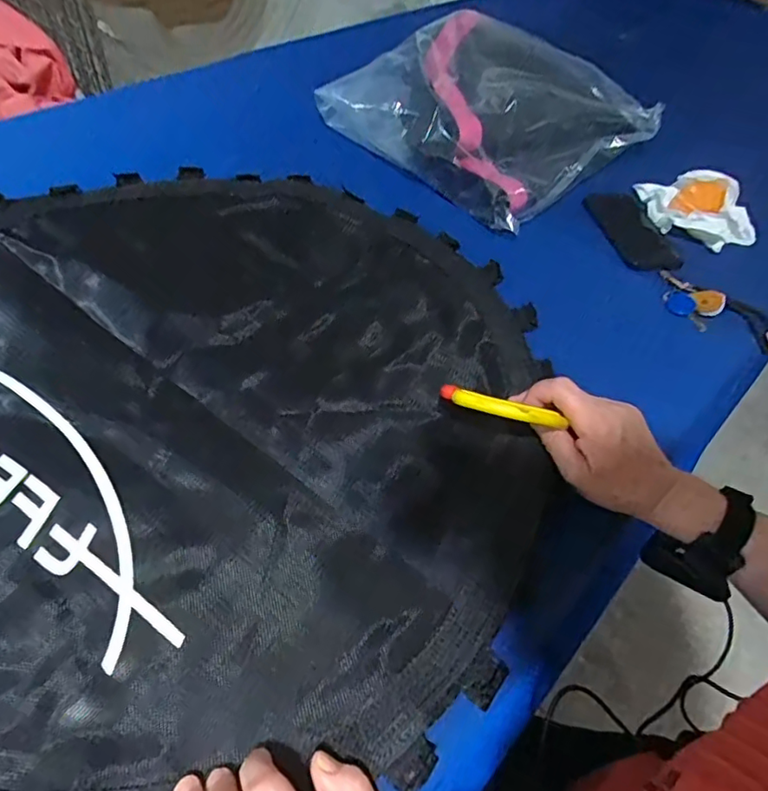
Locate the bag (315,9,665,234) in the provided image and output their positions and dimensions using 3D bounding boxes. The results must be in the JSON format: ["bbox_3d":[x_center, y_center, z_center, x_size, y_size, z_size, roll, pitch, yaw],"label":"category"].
[{"bbox_3d":[0.163,-0.439,0.829,0.361,0.136,0.385,-33,61,-27],"label":"bag"}]

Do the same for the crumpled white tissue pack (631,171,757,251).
[{"bbox_3d":[0.423,-0.252,0.738,0.165,0.061,0.086,25,54,14],"label":"crumpled white tissue pack"}]

